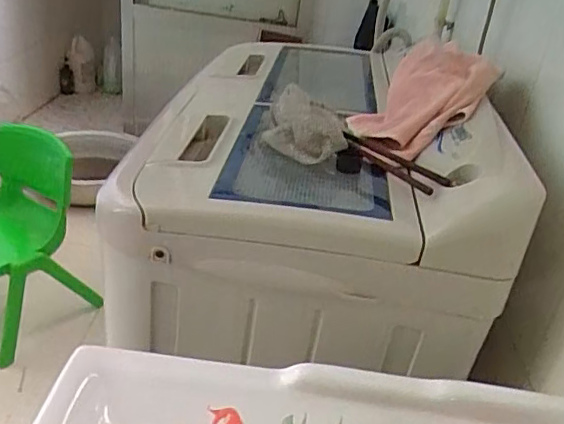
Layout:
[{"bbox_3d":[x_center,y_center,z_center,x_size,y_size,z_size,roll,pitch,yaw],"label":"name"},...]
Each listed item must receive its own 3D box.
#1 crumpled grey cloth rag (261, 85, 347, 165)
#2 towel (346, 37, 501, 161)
[{"bbox_3d":[0.026,-0.110,0.678,0.063,0.069,0.128,-20,39,-38],"label":"crumpled grey cloth rag"},{"bbox_3d":[0.177,-0.148,0.730,0.158,0.035,0.185,22,68,46],"label":"towel"}]

